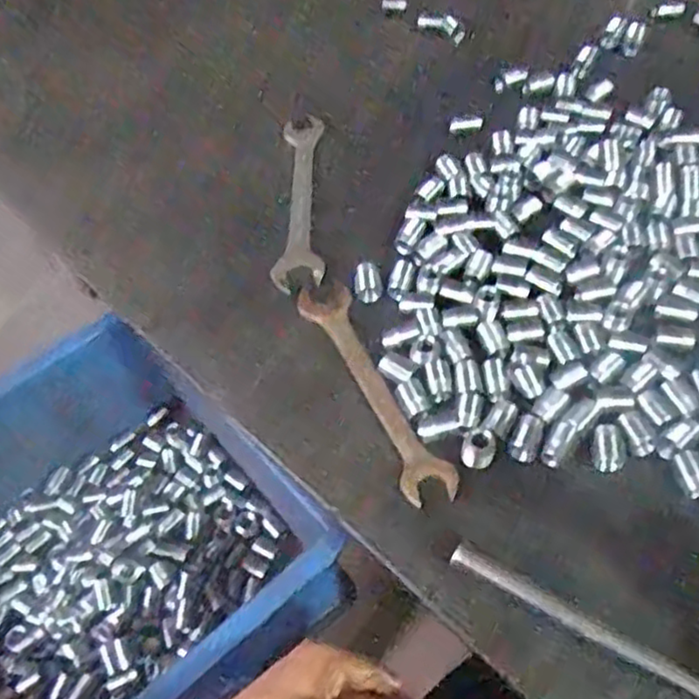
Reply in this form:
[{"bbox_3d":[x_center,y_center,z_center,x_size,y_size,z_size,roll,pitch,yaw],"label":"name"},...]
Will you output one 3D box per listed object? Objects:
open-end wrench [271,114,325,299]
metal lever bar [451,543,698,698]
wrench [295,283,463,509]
[{"bbox_3d":[-0.036,-0.119,0.534,0.036,0.009,0.176,-1,57,4],"label":"open-end wrench"},{"bbox_3d":[0.156,0.161,0.338,0.232,0.018,0.020,30,64,21],"label":"metal lever bar"},{"bbox_3d":[0.015,0.022,0.443,0.033,0.007,0.169,-25,59,-11],"label":"wrench"}]

